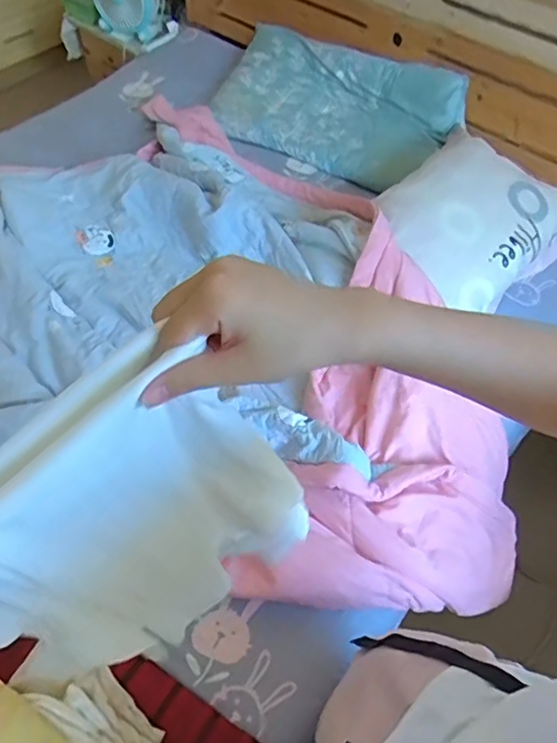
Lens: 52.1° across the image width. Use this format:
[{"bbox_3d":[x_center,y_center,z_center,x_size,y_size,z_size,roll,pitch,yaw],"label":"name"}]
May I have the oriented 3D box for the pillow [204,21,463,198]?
[{"bbox_3d":[0.141,-0.703,1.465,0.632,0.132,0.346,23,76,10],"label":"pillow"}]

